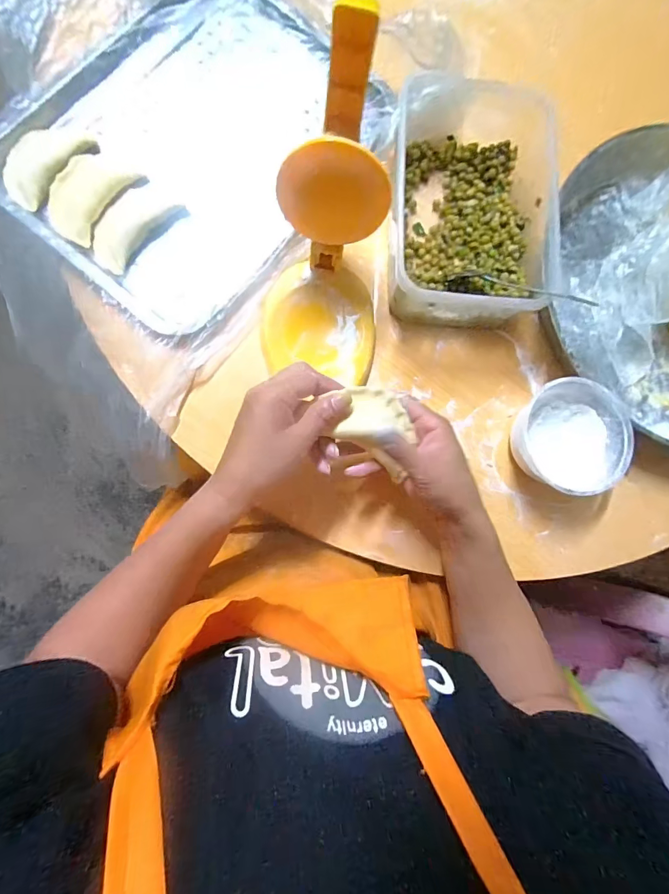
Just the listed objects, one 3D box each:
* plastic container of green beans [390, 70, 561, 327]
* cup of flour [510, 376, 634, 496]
[{"bbox_3d":[0.154,-0.264,0.441,0.171,0.066,0.258,2,83,-5],"label":"plastic container of green beans"},{"bbox_3d":[0.242,-0.010,0.418,0.099,0.053,0.110,-9,84,-7],"label":"cup of flour"}]

